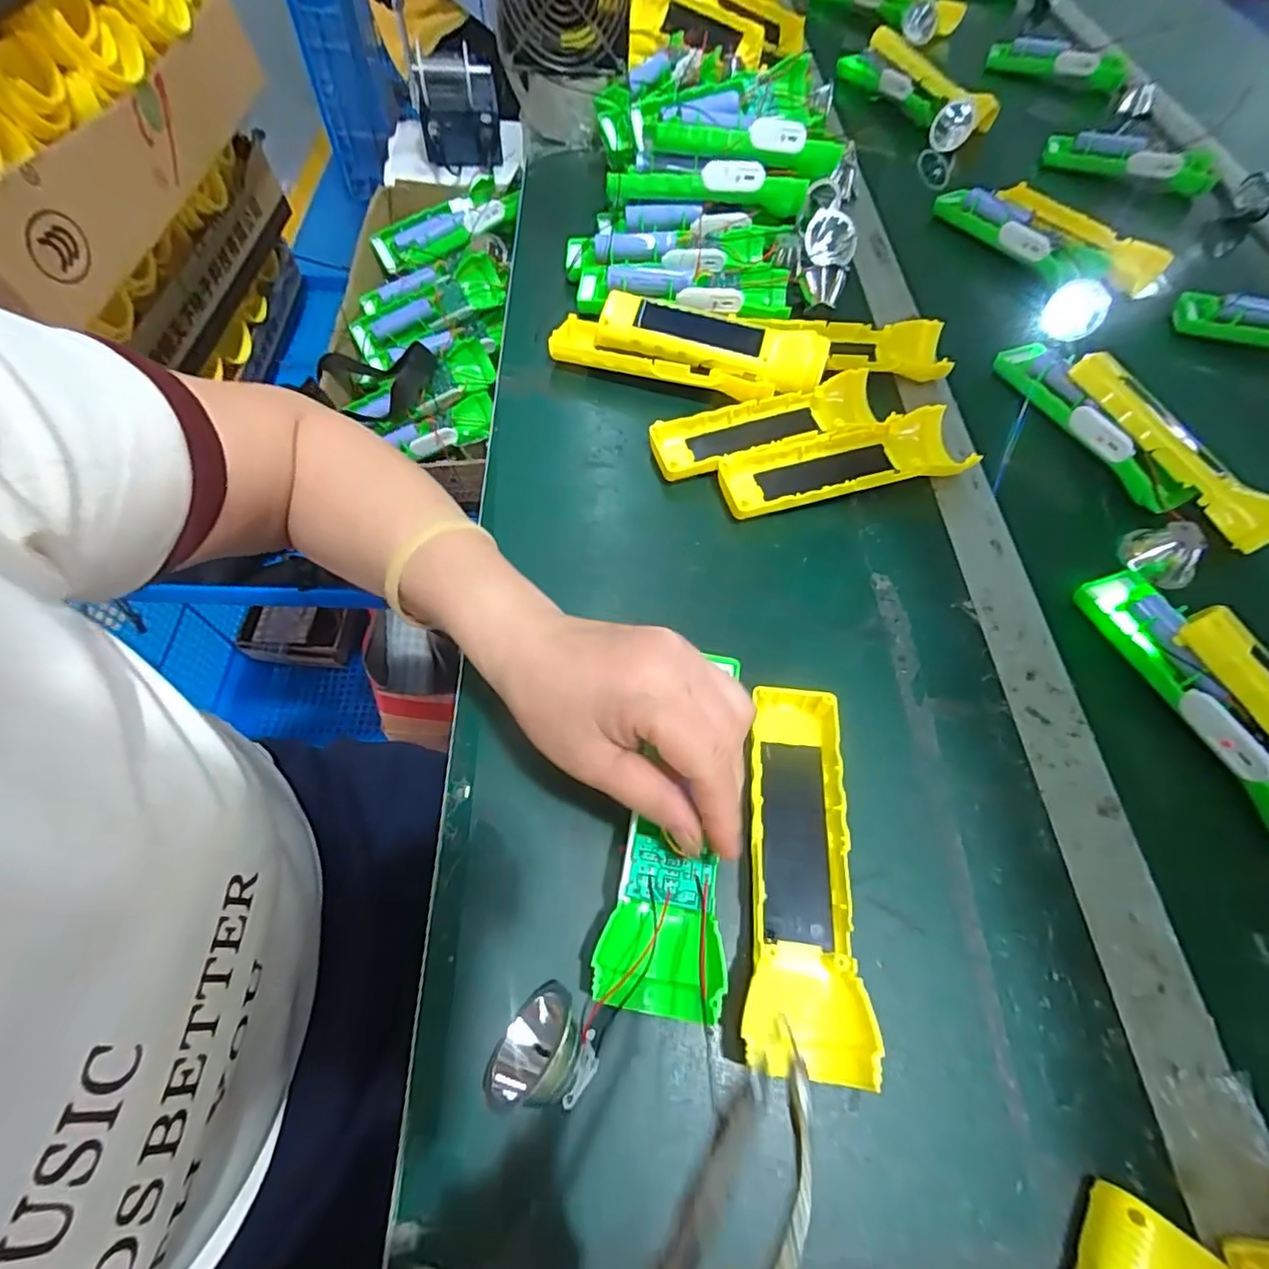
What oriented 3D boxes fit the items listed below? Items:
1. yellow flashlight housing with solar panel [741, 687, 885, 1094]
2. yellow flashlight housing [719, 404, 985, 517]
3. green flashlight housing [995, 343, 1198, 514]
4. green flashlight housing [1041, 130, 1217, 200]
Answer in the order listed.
[{"bbox_3d":[0.074,0.102,0.273,0.047,0.025,0.165,4,61,-1],"label":"yellow flashlight housing with solar panel"},{"bbox_3d":[0.135,-0.110,0.391,0.161,0.027,0.047,-12,62,-9],"label":"yellow flashlight housing"},{"bbox_3d":[0.328,-0.158,0.425,0.030,0.023,0.166,-19,64,-13],"label":"green flashlight housing"},{"bbox_3d":[0.530,-0.503,0.638,0.165,0.048,0.026,23,62,9],"label":"green flashlight housing"}]

